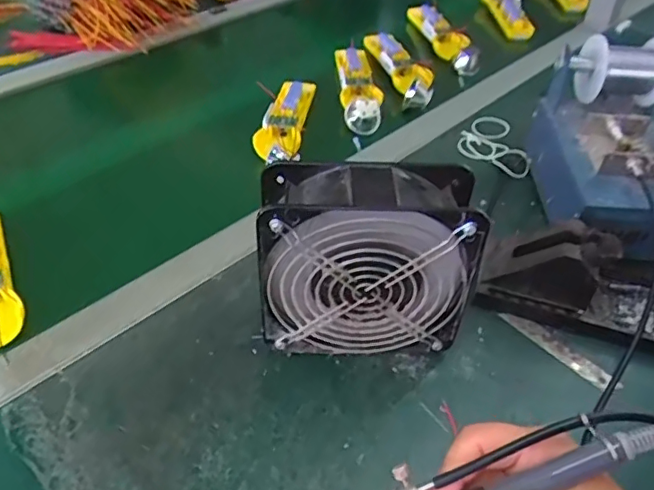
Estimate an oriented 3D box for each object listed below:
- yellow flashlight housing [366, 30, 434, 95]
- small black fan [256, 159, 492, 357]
[{"bbox_3d":[0.102,-0.264,0.815,0.044,0.034,0.181,-9,44,-12],"label":"yellow flashlight housing"},{"bbox_3d":[0.027,0.016,0.416,0.147,0.154,0.057,0,44,-4],"label":"small black fan"}]

